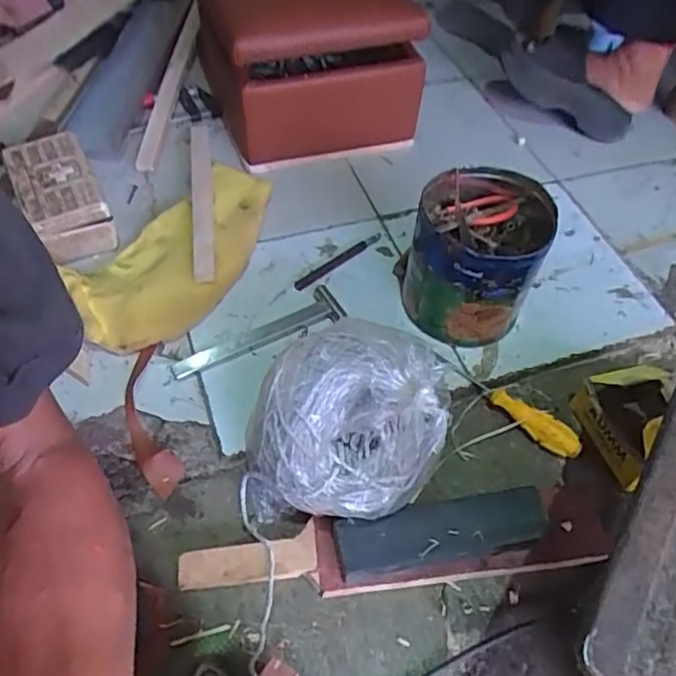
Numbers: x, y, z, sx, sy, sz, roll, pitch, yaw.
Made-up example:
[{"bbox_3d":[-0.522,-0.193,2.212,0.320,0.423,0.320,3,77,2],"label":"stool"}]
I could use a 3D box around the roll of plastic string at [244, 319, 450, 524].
[{"bbox_3d":[0.002,0.086,0.565,0.170,0.199,0.146,3,52,-3],"label":"roll of plastic string"}]

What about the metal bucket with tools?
[{"bbox_3d":[0.163,-0.093,0.740,0.145,0.173,0.154,2,52,-2],"label":"metal bucket with tools"}]

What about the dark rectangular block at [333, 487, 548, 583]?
[{"bbox_3d":[0.099,0.179,0.567,0.198,0.024,0.053,-8,53,-10],"label":"dark rectangular block"}]

